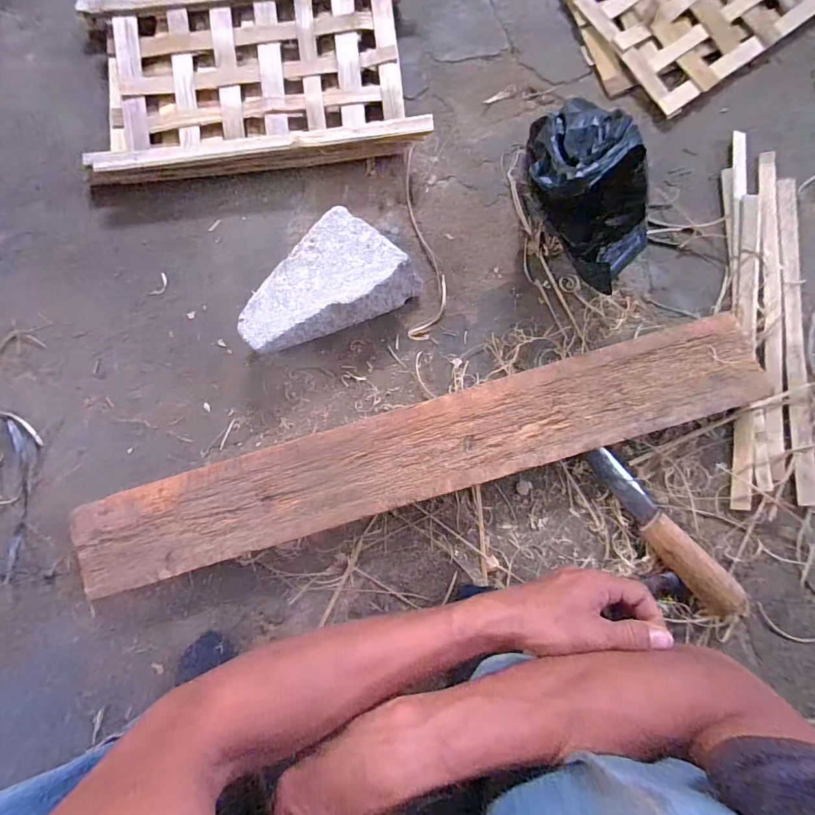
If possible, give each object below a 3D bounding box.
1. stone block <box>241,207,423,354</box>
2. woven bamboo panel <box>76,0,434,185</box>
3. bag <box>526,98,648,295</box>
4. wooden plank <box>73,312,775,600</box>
[{"bbox_3d":[-0.095,-0.129,0.528,0.132,0.065,0.190,39,87,2],"label":"stone block"},{"bbox_3d":[-0.197,-0.426,0.557,0.432,0.044,0.249,-5,86,-1],"label":"woven bamboo panel"},{"bbox_3d":[0.195,-0.233,0.459,0.105,0.089,0.206,-19,87,-1],"label":"bag"},{"bbox_3d":[0.017,0.054,0.501,0.797,0.018,0.113,-16,87,-1],"label":"wooden plank"}]

